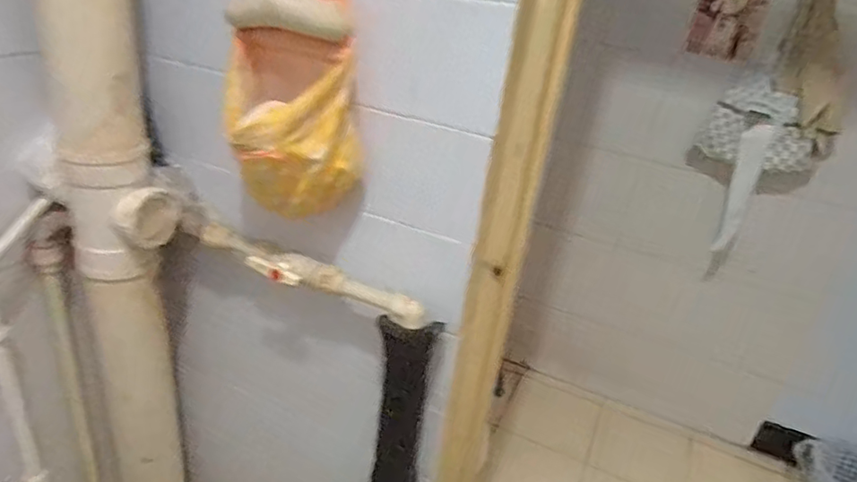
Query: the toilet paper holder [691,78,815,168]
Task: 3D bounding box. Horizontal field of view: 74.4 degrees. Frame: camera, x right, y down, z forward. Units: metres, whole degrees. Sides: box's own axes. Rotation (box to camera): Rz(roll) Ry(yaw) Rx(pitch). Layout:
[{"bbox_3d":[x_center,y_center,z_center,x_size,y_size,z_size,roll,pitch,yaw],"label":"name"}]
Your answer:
[{"bbox_3d":[0.850,-0.294,1.453,0.255,0.199,0.109,23,32,28],"label":"toilet paper holder"}]

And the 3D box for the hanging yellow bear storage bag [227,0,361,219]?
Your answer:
[{"bbox_3d":[-0.168,-0.208,0.697,0.148,0.339,0.128,-3,29,-18],"label":"hanging yellow bear storage bag"}]

